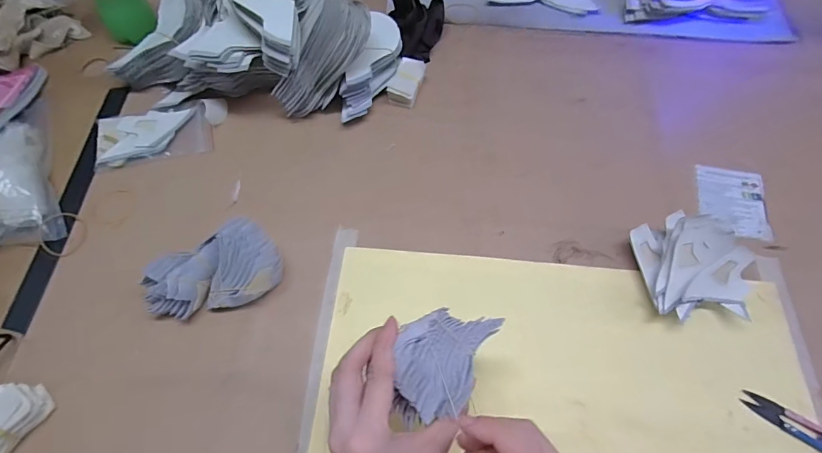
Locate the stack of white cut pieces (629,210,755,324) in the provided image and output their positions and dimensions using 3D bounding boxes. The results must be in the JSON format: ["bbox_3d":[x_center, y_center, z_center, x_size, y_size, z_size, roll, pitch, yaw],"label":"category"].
[{"bbox_3d":[0.275,0.040,0.424,0.089,0.049,0.098,-8,64,-4],"label":"stack of white cut pieces"}]

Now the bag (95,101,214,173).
[{"bbox_3d":[-0.305,-0.109,0.513,0.128,0.014,0.067,-13,64,-7],"label":"bag"}]

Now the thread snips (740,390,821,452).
[{"bbox_3d":[0.345,0.178,0.374,0.100,0.009,0.021,32,68,15],"label":"thread snips"}]

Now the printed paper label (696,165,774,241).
[{"bbox_3d":[0.364,-0.031,0.489,0.069,0.011,0.093,5,64,3],"label":"printed paper label"}]

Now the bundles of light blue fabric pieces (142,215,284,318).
[{"bbox_3d":[-0.191,0.042,0.418,0.124,0.056,0.068,-13,64,-7],"label":"bundles of light blue fabric pieces"}]

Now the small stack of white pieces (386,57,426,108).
[{"bbox_3d":[-0.005,-0.182,0.546,0.036,0.027,0.056,18,65,9],"label":"small stack of white pieces"}]

